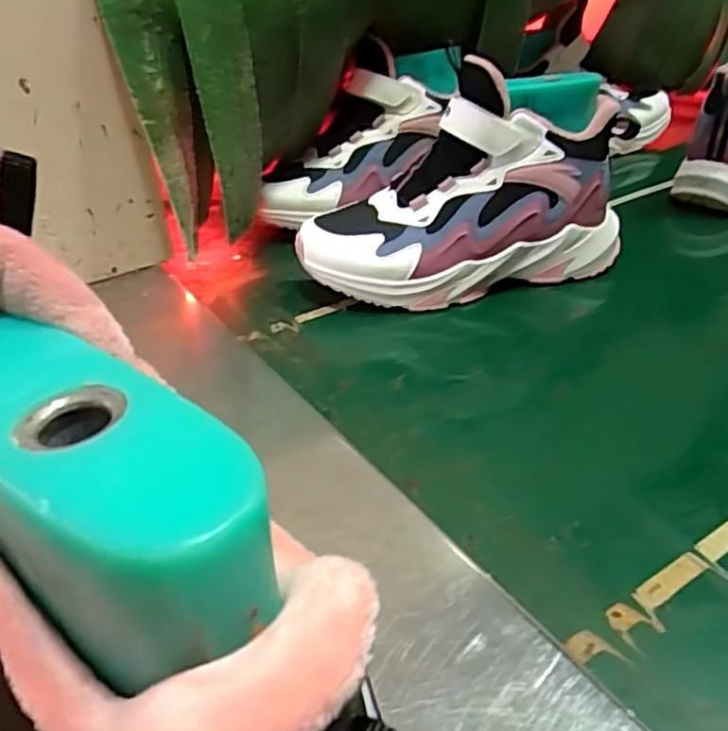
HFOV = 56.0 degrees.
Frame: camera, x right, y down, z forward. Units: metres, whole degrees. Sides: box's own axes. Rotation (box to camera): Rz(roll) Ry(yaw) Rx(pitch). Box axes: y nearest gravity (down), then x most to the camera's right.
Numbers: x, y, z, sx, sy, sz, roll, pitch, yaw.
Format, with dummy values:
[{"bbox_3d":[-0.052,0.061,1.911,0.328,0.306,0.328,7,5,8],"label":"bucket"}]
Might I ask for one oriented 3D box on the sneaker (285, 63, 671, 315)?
[{"bbox_3d":[0.086,-0.136,0.524,0.255,0.151,0.091,-12,23,-22],"label":"sneaker"}]

